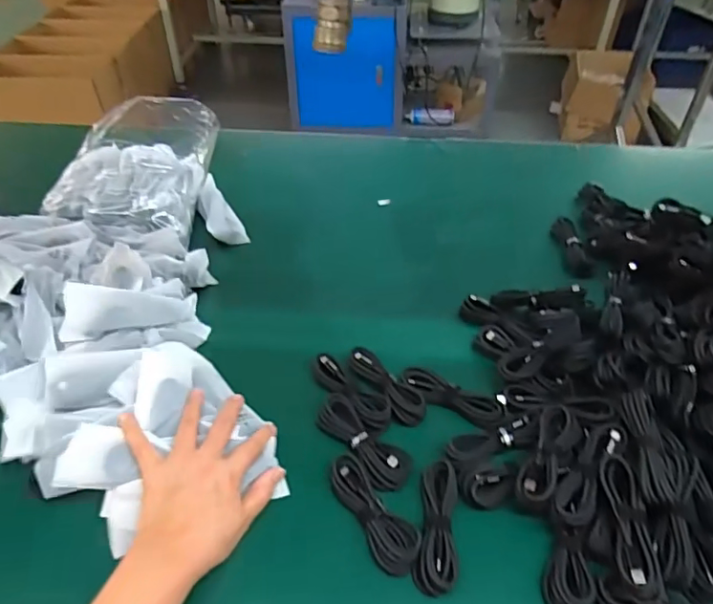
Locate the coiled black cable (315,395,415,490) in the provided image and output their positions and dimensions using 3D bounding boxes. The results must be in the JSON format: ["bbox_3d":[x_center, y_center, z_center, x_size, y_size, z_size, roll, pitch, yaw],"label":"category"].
[{"bbox_3d":[0.006,0.133,0.516,0.042,0.014,0.107,-32,52,-30],"label":"coiled black cable"}]

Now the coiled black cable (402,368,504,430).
[{"bbox_3d":[0.099,0.097,0.557,0.107,0.014,0.037,21,47,20],"label":"coiled black cable"}]

